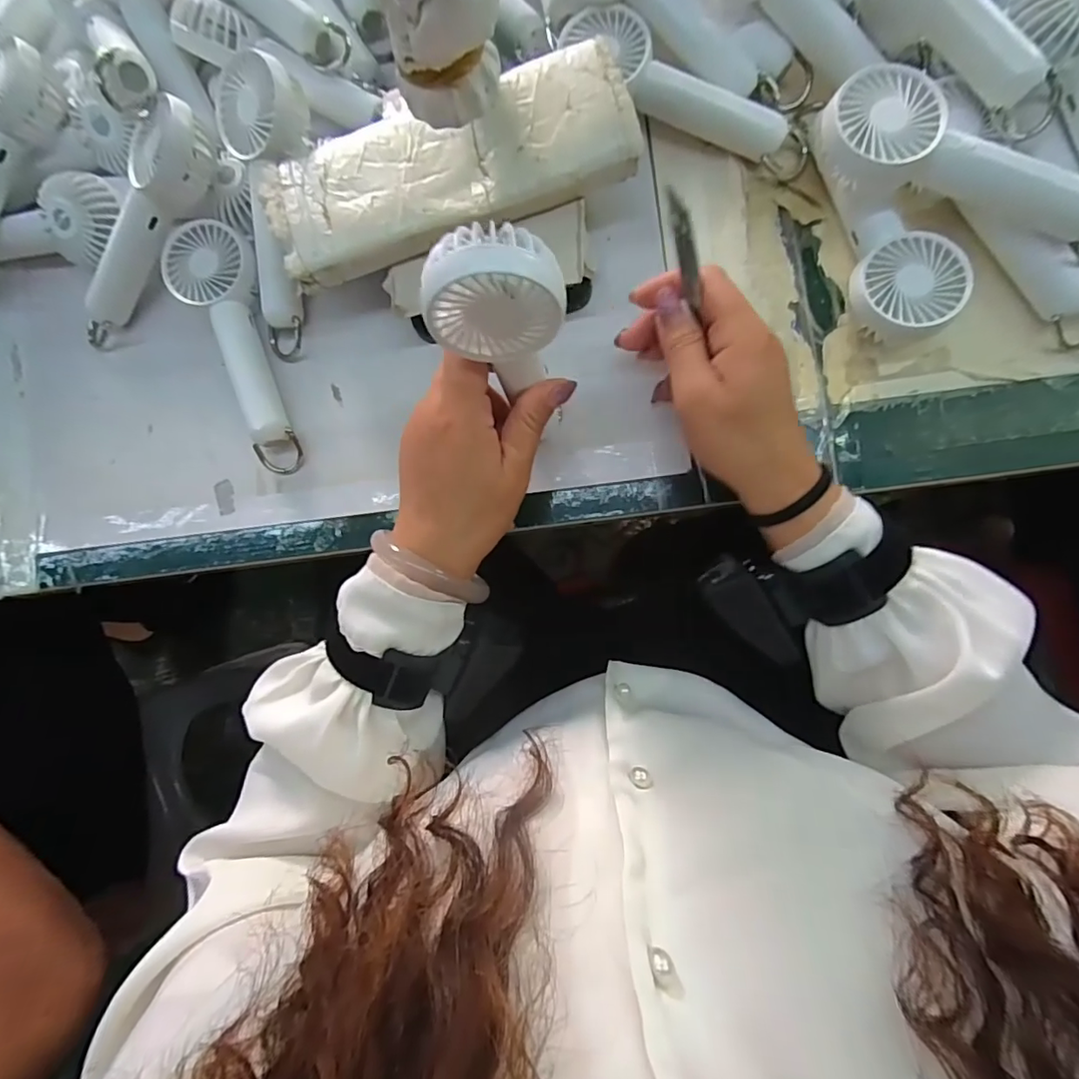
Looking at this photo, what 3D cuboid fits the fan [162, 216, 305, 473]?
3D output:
[{"bbox_3d":[-0.189,-0.128,0.349,0.057,0.027,0.162,-26,82,4],"label":"fan"}]

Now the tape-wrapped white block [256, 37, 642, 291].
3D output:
[{"bbox_3d":[-0.053,-0.213,0.315,0.211,0.029,0.080,-15,83,5],"label":"tape-wrapped white block"}]

